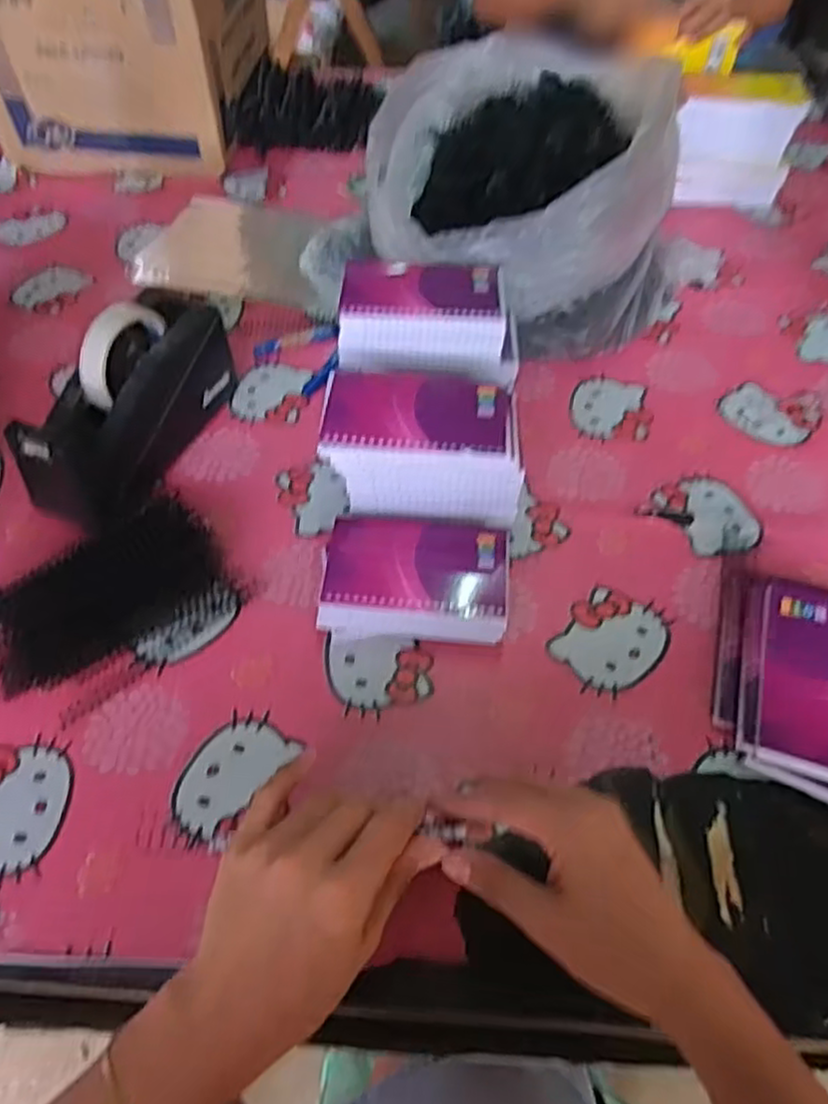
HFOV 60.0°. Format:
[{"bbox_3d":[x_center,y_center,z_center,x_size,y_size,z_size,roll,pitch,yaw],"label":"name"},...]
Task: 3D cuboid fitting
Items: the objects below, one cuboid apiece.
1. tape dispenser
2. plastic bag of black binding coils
[{"bbox_3d":[-0.233,-0.119,0.584,0.075,0.117,0.212,16,55,12],"label":"tape dispenser"},{"bbox_3d":[0.086,-0.349,0.713,0.267,0.174,0.328,-38,62,-25],"label":"plastic bag of black binding coils"}]

